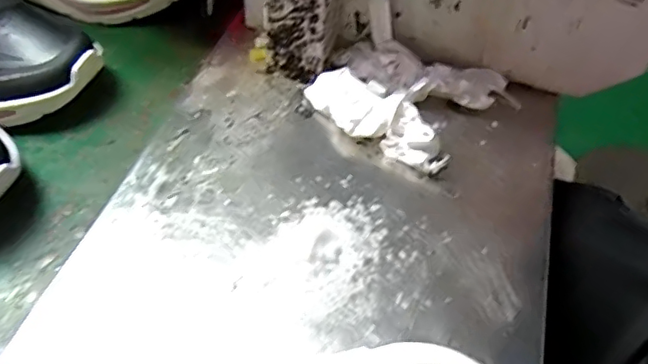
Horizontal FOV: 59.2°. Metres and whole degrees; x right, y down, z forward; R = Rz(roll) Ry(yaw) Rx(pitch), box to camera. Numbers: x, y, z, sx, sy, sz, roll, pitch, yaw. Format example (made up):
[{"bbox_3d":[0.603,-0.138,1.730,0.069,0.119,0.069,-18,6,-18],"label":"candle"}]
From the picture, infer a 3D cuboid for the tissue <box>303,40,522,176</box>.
[{"bbox_3d":[0.051,-0.060,0.362,0.108,0.026,0.098,28,55,20],"label":"tissue"}]

